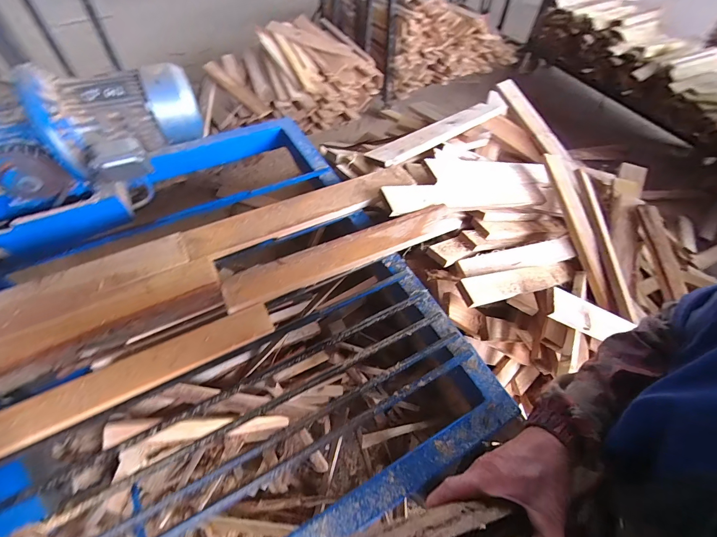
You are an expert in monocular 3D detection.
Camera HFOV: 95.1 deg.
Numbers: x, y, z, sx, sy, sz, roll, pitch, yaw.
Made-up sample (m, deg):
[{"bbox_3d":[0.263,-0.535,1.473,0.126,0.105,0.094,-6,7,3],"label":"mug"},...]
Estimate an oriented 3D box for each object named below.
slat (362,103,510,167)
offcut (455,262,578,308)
[{"bbox_3d":[0.227,-0.385,0.912,0.514,0.031,0.071,-30,62,-21],"label":"slat"},{"bbox_3d":[0.367,0.026,0.728,0.389,0.025,0.061,-8,55,-30],"label":"offcut"}]

